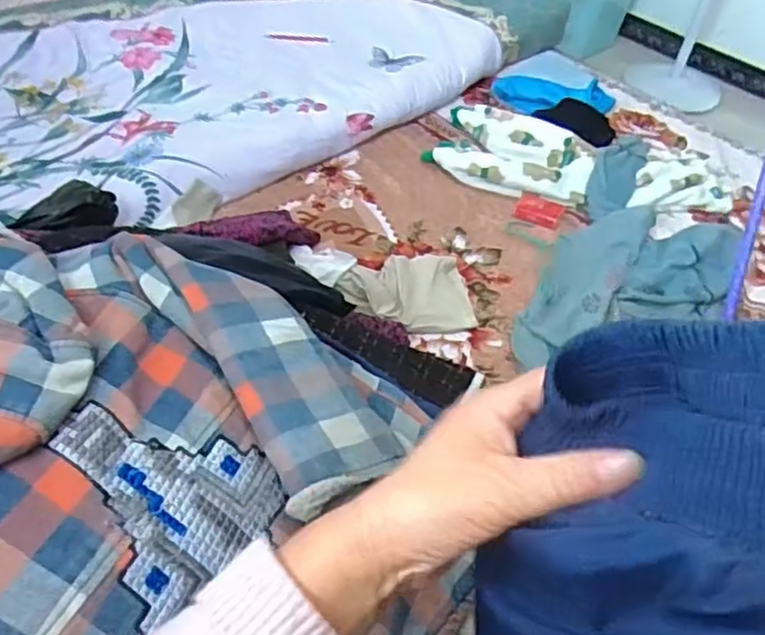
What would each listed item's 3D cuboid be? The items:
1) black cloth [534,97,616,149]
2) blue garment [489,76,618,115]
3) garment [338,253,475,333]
[{"bbox_3d":[0.420,-0.425,1.473,0.169,0.043,0.115,26,49,17],"label":"black cloth"},{"bbox_3d":[0.387,-0.490,1.516,0.276,0.057,0.123,4,47,-3],"label":"blue garment"},{"bbox_3d":[0.038,-0.045,1.120,0.213,0.032,0.151,-3,47,-10],"label":"garment"}]

